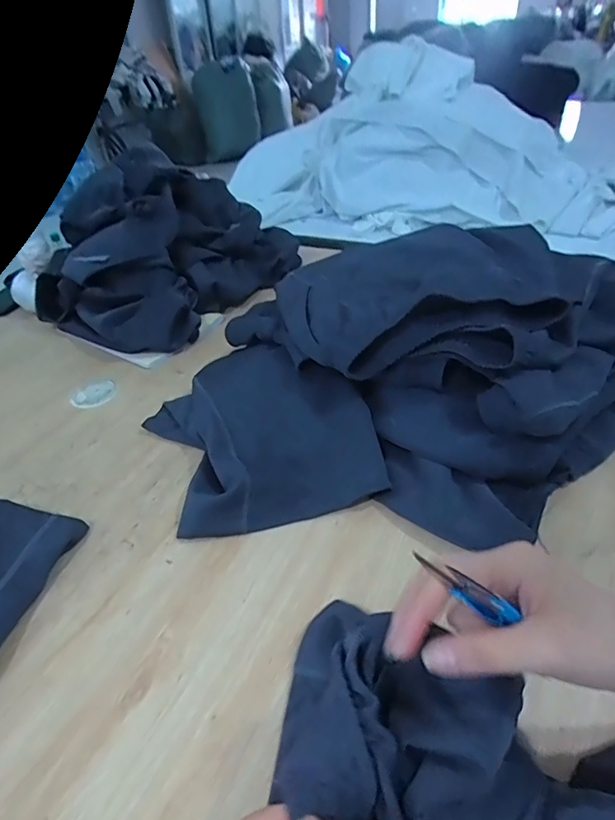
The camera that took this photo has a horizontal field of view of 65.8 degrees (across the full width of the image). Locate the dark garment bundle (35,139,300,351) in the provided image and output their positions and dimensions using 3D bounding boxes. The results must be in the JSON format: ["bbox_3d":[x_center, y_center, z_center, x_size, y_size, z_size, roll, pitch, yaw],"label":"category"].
[{"bbox_3d":[-0.252,-0.309,0.864,0.302,0.217,0.429,23,47,30],"label":"dark garment bundle"}]

